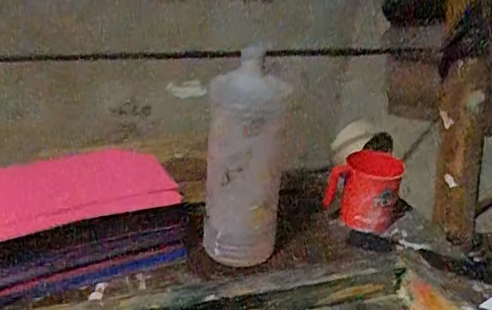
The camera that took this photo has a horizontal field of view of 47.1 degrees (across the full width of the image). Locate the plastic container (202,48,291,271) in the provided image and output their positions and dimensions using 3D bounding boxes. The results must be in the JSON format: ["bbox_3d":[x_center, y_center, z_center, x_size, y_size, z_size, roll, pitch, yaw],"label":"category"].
[{"bbox_3d":[0.001,0.000,0.639,0.092,0.218,0.100,4,27,-1],"label":"plastic container"}]

